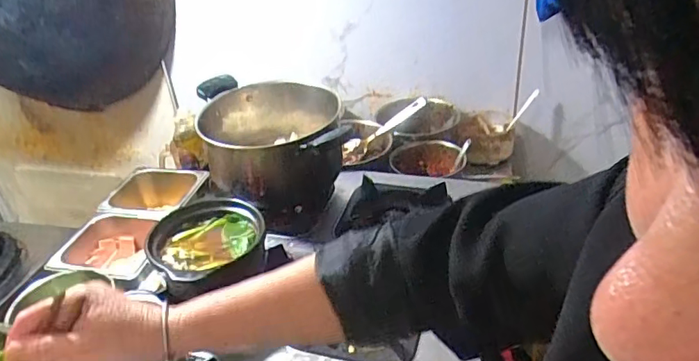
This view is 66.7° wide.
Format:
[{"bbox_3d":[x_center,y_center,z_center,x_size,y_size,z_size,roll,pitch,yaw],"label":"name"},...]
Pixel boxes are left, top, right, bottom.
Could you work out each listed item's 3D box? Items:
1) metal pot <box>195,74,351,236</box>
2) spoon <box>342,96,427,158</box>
[{"bbox_3d":[-0.144,-0.054,0.993,0.252,0.212,0.279,-7,32,-3],"label":"metal pot"},{"bbox_3d":[0.076,-0.121,1.194,0.222,0.043,0.048,-34,31,10],"label":"spoon"}]

